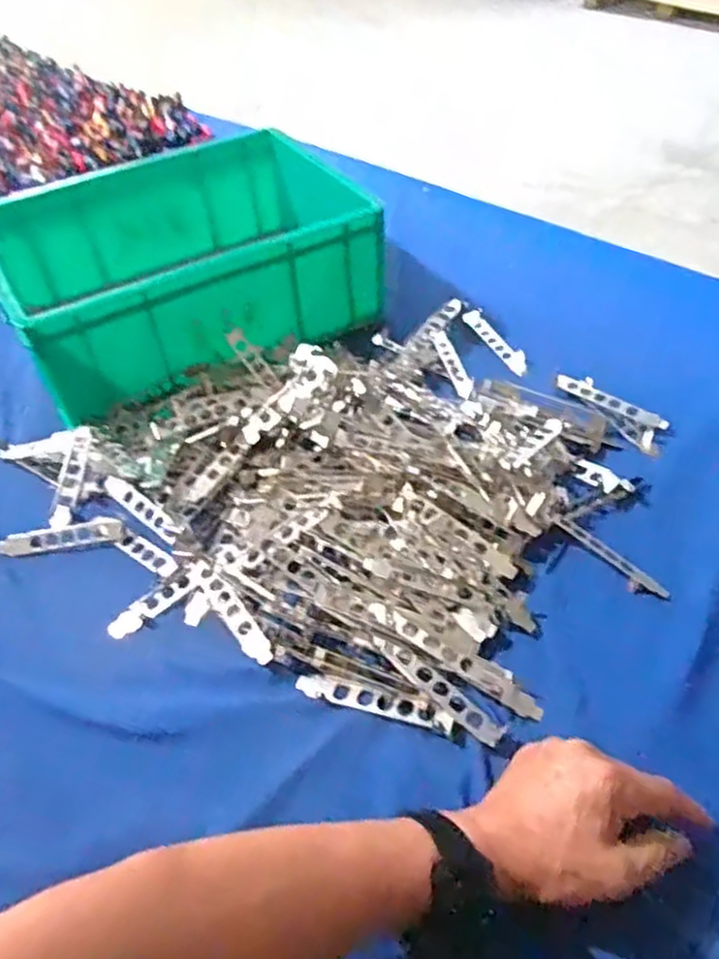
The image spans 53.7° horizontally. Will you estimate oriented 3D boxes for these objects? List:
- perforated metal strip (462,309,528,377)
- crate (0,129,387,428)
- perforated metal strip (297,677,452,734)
[{"bbox_3d":[0.157,-0.160,0.822,0.026,0.008,0.118,-22,53,-17],"label":"perforated metal strip"},{"bbox_3d":[-0.212,-0.259,0.856,0.410,0.136,0.316,-28,50,-21],"label":"crate"},{"bbox_3d":[0.010,0.161,0.516,0.117,0.011,0.018,12,48,16],"label":"perforated metal strip"}]

